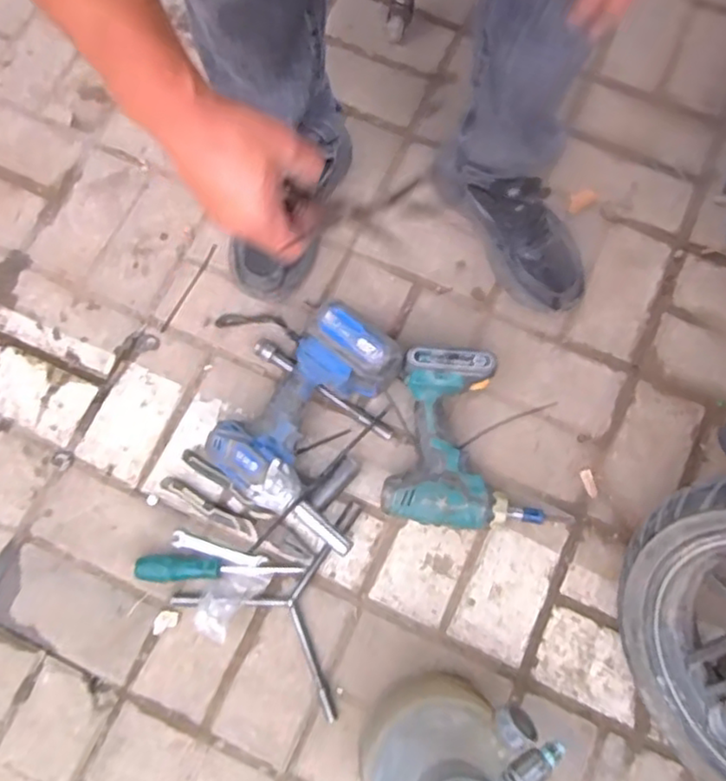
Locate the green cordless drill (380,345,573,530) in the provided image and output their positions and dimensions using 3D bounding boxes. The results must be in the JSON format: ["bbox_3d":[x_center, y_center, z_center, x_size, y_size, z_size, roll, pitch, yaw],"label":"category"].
[{"bbox_3d":[0.133,0.061,0.790,0.195,0.065,0.200,7,74,2],"label":"green cordless drill"}]

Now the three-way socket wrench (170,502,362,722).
[{"bbox_3d":[-0.066,0.217,0.768,0.219,0.010,0.206,34,77,8],"label":"three-way socket wrench"}]

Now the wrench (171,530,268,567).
[{"bbox_3d":[-0.169,0.187,0.785,0.113,0.004,0.018,16,76,3],"label":"wrench"}]

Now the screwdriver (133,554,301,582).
[{"bbox_3d":[-0.166,0.207,0.770,0.187,0.023,0.030,3,75,0],"label":"screwdriver"}]

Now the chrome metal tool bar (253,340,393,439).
[{"bbox_3d":[-0.050,-0.001,0.828,0.201,0.027,0.022,35,78,8],"label":"chrome metal tool bar"}]

